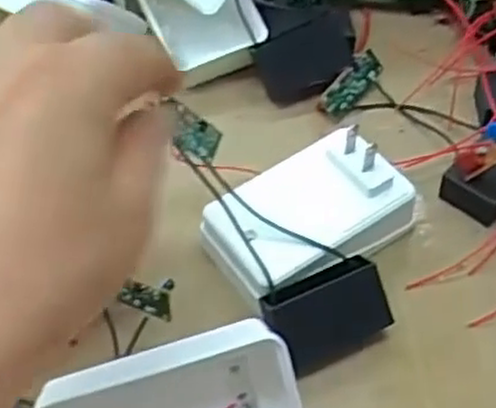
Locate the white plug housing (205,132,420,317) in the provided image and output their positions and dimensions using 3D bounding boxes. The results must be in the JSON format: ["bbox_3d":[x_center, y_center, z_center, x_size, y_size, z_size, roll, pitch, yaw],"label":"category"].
[{"bbox_3d":[0.028,0.008,0.339,0.090,0.037,0.060,-30,56,-18],"label":"white plug housing"}]

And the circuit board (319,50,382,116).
[{"bbox_3d":[0.056,-0.064,0.407,0.016,0.004,0.044,48,68,-14],"label":"circuit board"}]

